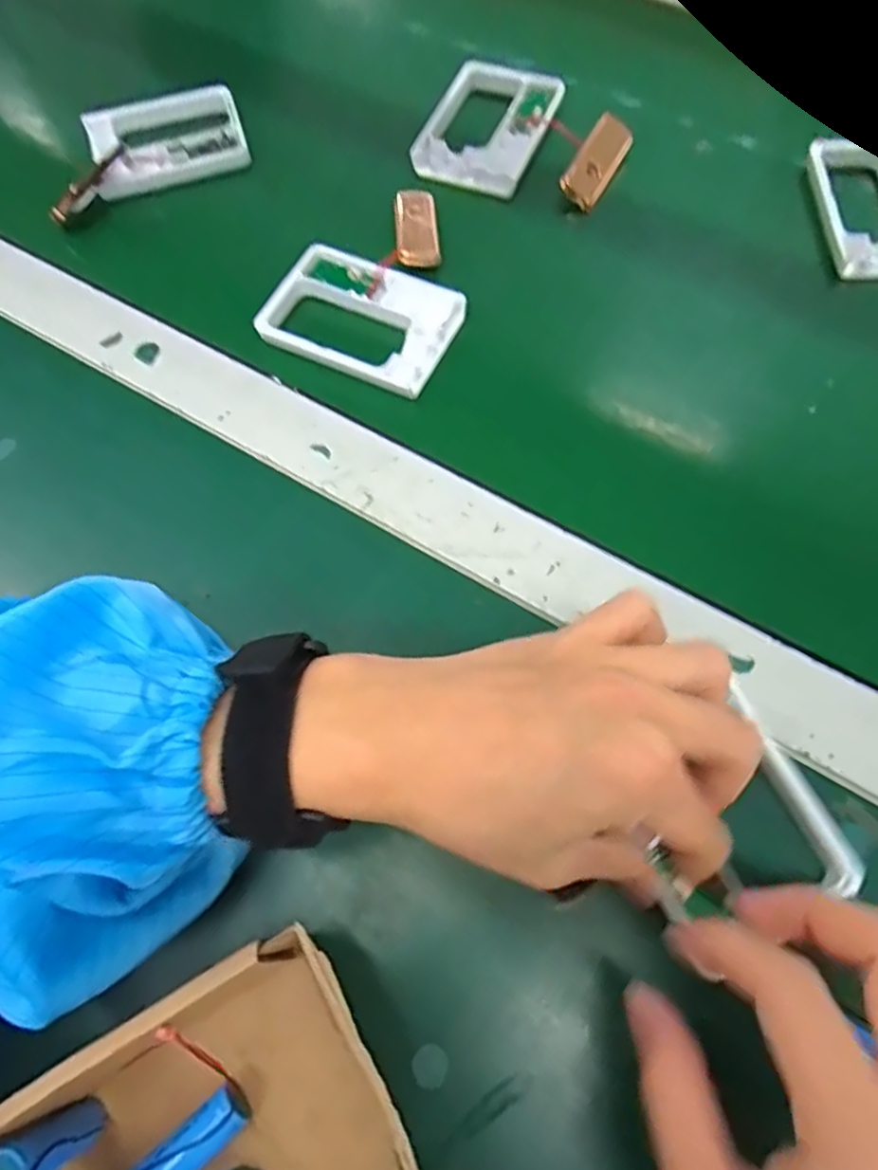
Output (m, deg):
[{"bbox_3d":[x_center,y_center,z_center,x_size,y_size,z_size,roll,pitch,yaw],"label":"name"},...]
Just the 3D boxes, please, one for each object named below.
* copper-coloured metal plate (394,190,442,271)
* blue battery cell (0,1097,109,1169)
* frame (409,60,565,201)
[{"bbox_3d":[-0.013,-0.203,0.397,0.024,0.010,0.058,-5,67,-1],"label":"copper-coloured metal plate"},{"bbox_3d":[-0.118,0.170,0.212,0.014,0.051,0.014,-1,67,1],"label":"blue battery cell"},{"bbox_3d":[0.033,-0.286,0.434,0.069,0.015,0.097,24,69,11],"label":"frame"}]

